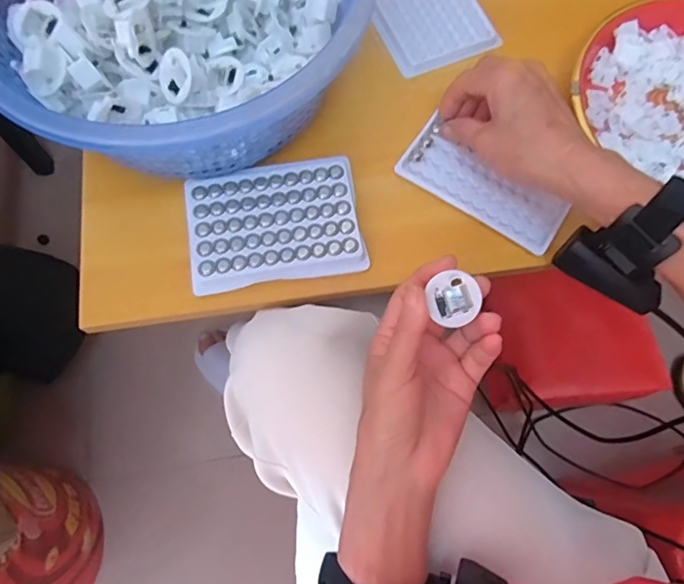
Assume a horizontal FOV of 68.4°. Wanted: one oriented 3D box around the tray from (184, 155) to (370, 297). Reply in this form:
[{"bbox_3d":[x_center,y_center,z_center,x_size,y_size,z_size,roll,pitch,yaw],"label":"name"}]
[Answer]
[{"bbox_3d":[-0.050,-0.051,0.376,0.125,0.013,0.091,-9,72,-3],"label":"tray"}]

